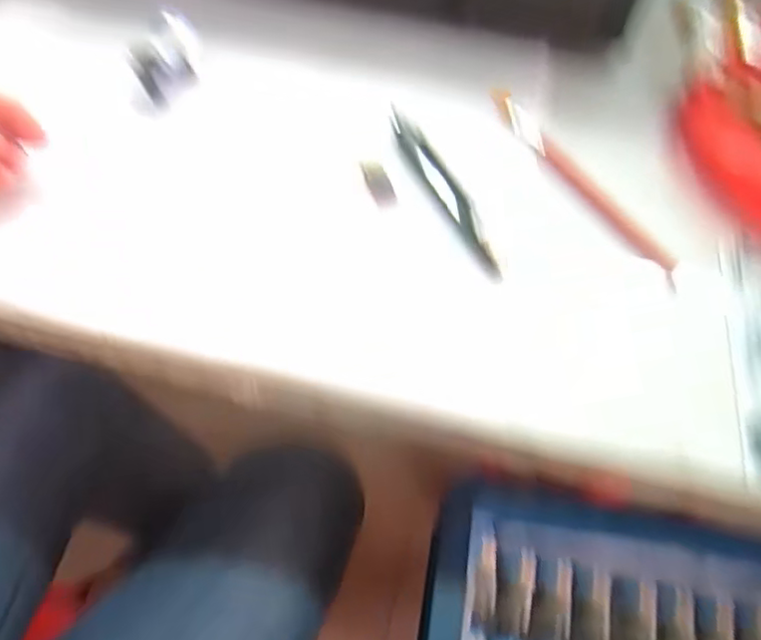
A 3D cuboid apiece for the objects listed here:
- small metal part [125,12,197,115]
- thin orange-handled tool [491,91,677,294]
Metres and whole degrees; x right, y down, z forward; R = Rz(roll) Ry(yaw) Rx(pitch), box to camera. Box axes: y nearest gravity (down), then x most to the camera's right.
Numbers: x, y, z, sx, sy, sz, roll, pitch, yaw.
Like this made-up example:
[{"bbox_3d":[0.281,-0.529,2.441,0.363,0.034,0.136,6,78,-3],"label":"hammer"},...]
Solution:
[{"bbox_3d":[-0.138,-0.167,0.388,0.028,0.041,0.059,21,58,9],"label":"small metal part"},{"bbox_3d":[0.126,-0.089,0.377,0.016,0.011,0.169,-26,63,-19],"label":"thin orange-handled tool"}]

